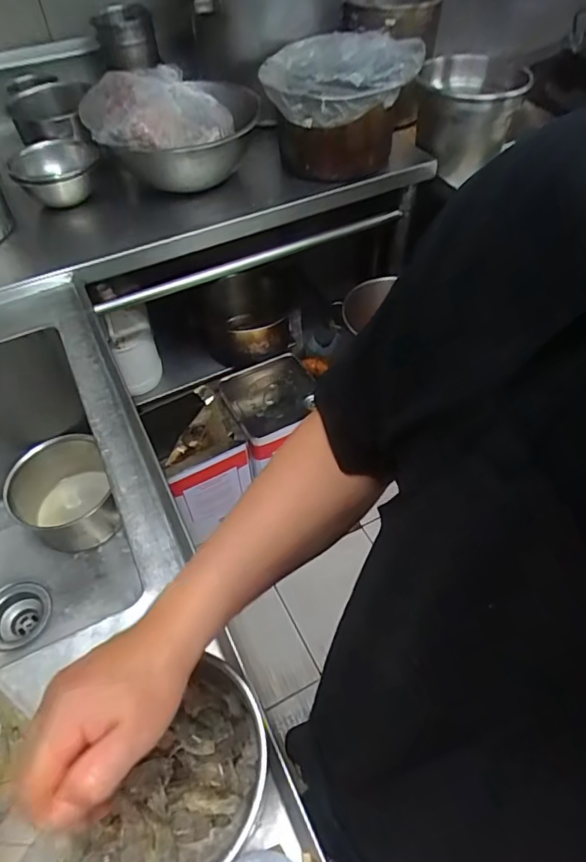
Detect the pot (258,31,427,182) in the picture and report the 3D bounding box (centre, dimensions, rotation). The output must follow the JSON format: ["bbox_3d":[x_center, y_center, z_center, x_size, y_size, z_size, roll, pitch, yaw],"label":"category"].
[{"bbox_3d":[0.092,-0.630,1.029,0.285,0.212,0.236,0,51,2],"label":"pot"}]

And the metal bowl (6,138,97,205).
[{"bbox_3d":[-0.450,-0.497,1.007,0.157,0.081,0.169,-1,51,1],"label":"metal bowl"}]

